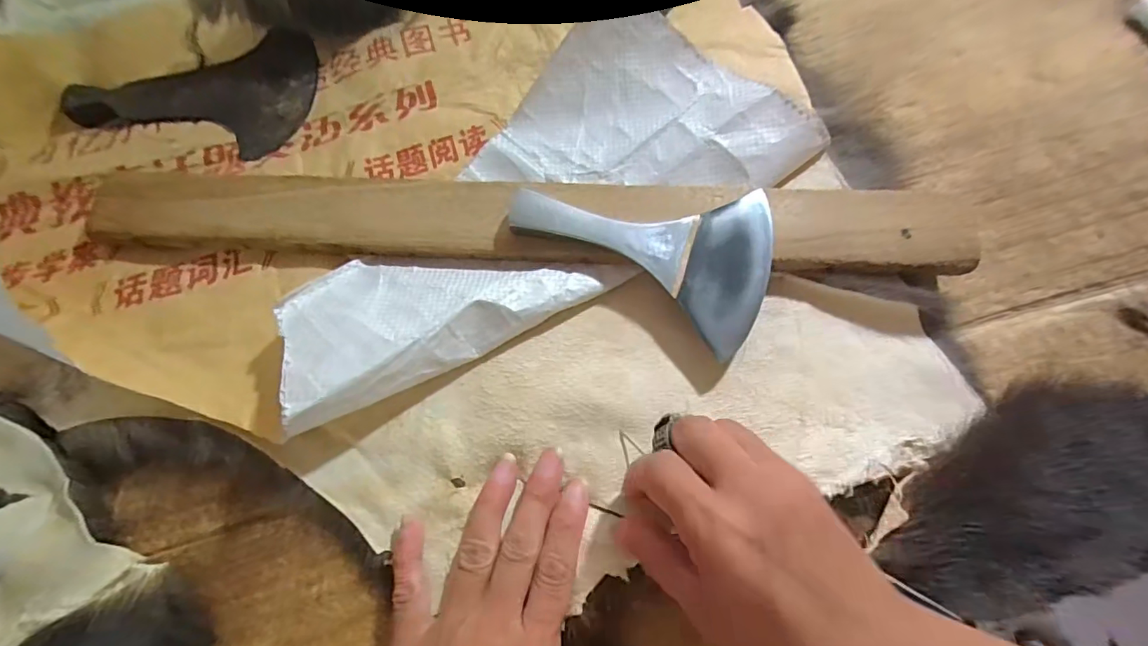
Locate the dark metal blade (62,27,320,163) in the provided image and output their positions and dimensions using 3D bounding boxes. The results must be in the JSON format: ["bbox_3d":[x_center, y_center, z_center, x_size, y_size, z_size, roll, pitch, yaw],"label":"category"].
[{"bbox_3d":[-0.262,-0.175,0.364,0.158,0.017,0.111,14,72,8],"label":"dark metal blade"}]

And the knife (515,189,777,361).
[{"bbox_3d":[0.041,-0.050,0.272,0.137,0.019,0.087,26,74,12],"label":"knife"}]

